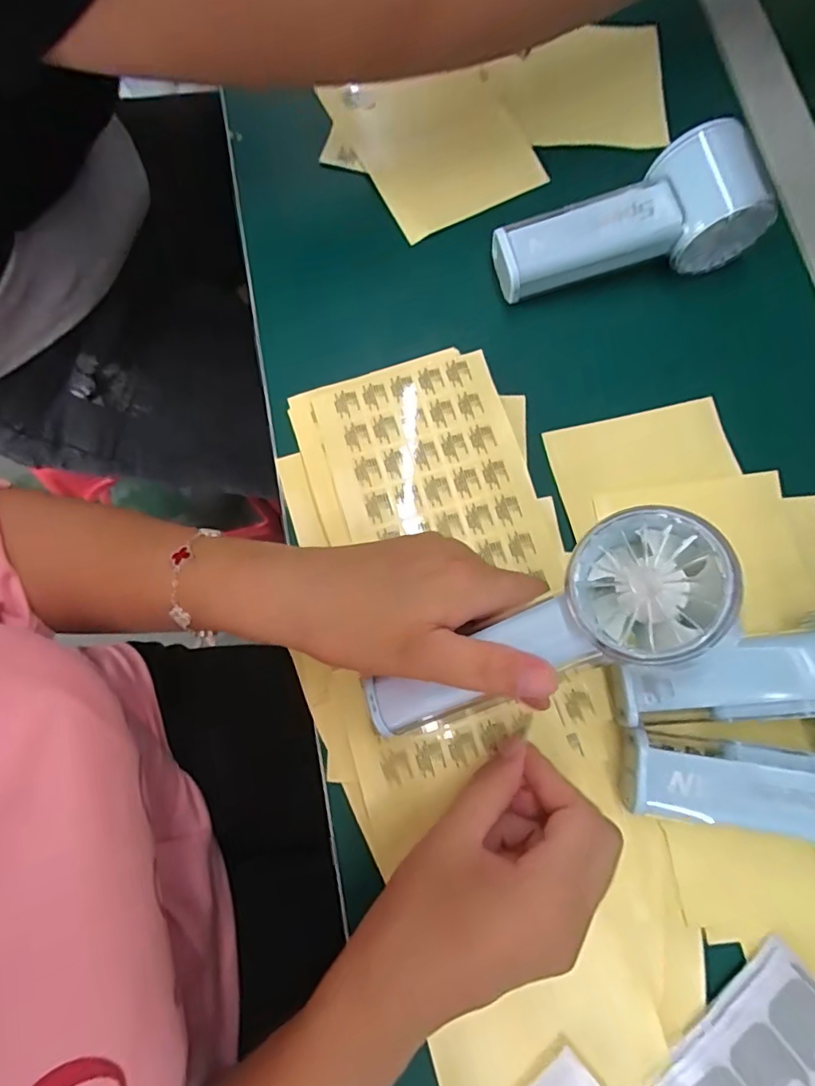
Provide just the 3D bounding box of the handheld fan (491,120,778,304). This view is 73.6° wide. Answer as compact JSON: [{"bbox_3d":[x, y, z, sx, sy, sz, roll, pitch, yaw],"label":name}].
[{"bbox_3d":[0.127,-0.188,0.327,0.153,0.053,0.055,-13,77,10],"label":"handheld fan"}]

